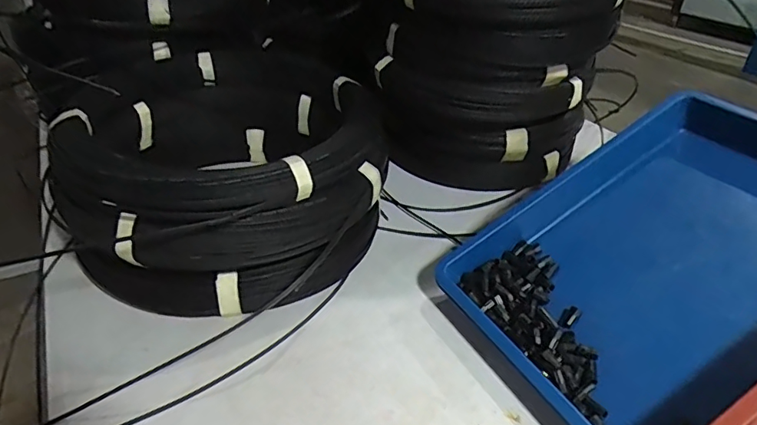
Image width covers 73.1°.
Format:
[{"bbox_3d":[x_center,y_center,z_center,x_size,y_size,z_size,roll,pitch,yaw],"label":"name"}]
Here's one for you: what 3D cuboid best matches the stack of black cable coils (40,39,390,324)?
[{"bbox_3d":[-0.150,-0.042,0.507,0.288,0.153,0.327,-12,36,-19],"label":"stack of black cable coils"}]

